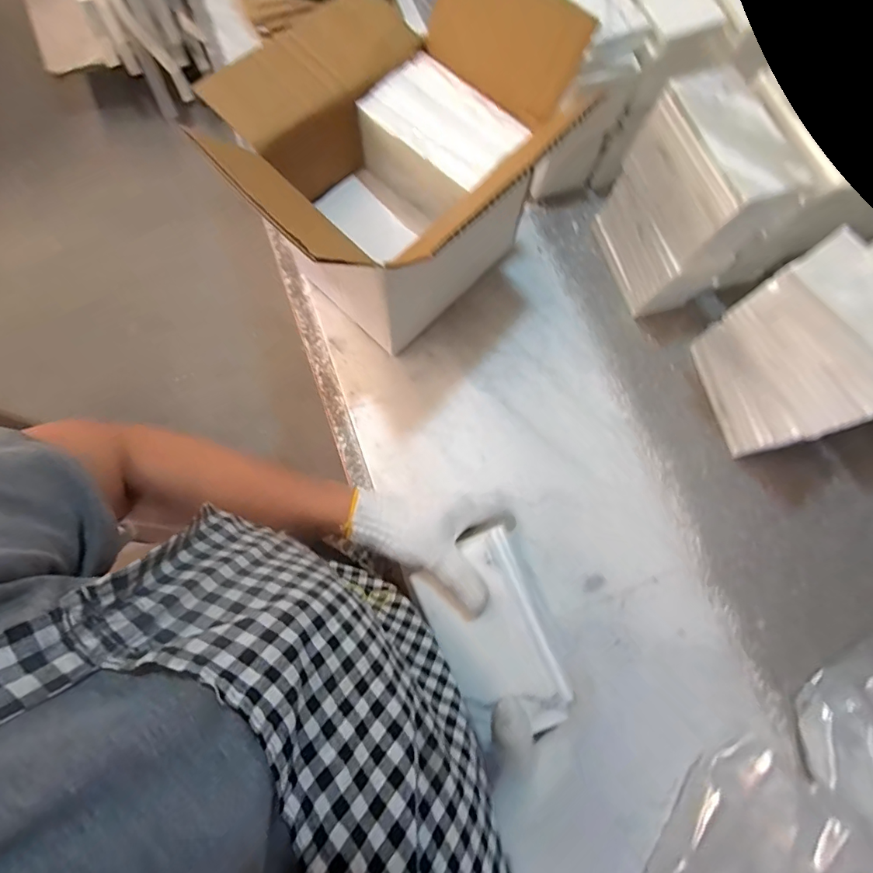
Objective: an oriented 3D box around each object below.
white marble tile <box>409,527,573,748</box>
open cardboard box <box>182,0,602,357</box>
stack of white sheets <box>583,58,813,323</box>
[{"bbox_3d":[0.049,0.164,0.383,0.091,0.023,0.148,-24,77,-8],"label":"white marble tile"},{"bbox_3d":[-0.045,-0.282,0.491,0.222,0.242,0.299,43,78,9],"label":"open cardboard box"},{"bbox_3d":[0.286,-0.267,0.530,0.113,0.196,0.162,-17,76,-6],"label":"stack of white sheets"}]

